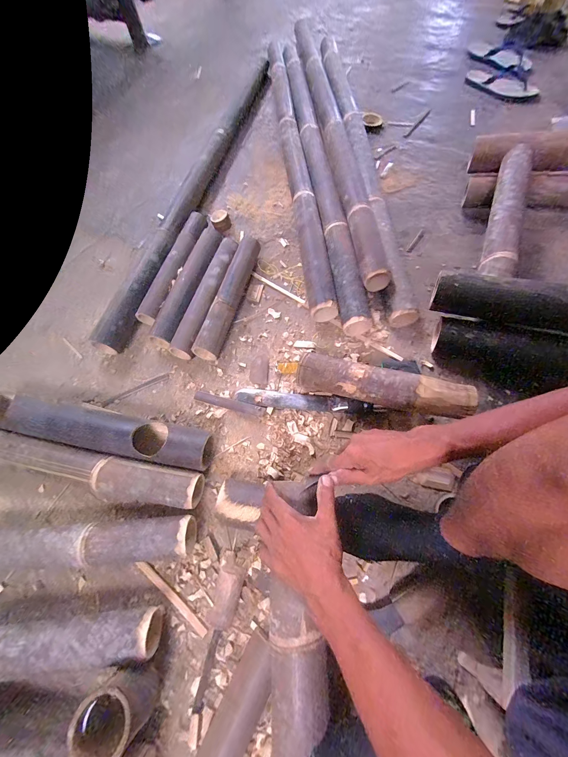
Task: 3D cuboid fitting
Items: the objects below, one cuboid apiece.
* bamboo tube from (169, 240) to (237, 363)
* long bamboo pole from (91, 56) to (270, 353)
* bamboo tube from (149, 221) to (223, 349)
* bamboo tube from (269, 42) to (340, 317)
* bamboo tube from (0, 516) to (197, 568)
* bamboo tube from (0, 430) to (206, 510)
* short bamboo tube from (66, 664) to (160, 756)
[{"bbox_3d":[-0.192,-0.217,0.705,0.054,0.050,0.371,14,68,7],"label":"bamboo tube"},{"bbox_3d":[-0.236,-0.630,0.852,0.073,0.072,1.261,16,68,8],"label":"long bamboo pole"},{"bbox_3d":[-0.245,-0.262,0.722,0.060,0.044,0.402,13,68,7],"label":"bamboo tube"},{"bbox_3d":[0.037,-0.702,0.887,0.067,0.090,1.206,-6,69,0],"label":"bamboo tube"},{"bbox_3d":[-0.422,0.287,0.471,0.530,0.080,0.068,-3,67,0],"label":"bamboo tube"},{"bbox_3d":[-0.420,0.170,0.529,0.532,0.069,0.074,9,67,6],"label":"bamboo tube"},{"bbox_3d":[-0.228,0.456,0.383,0.071,0.097,0.073,-1,67,1],"label":"short bamboo tube"}]

